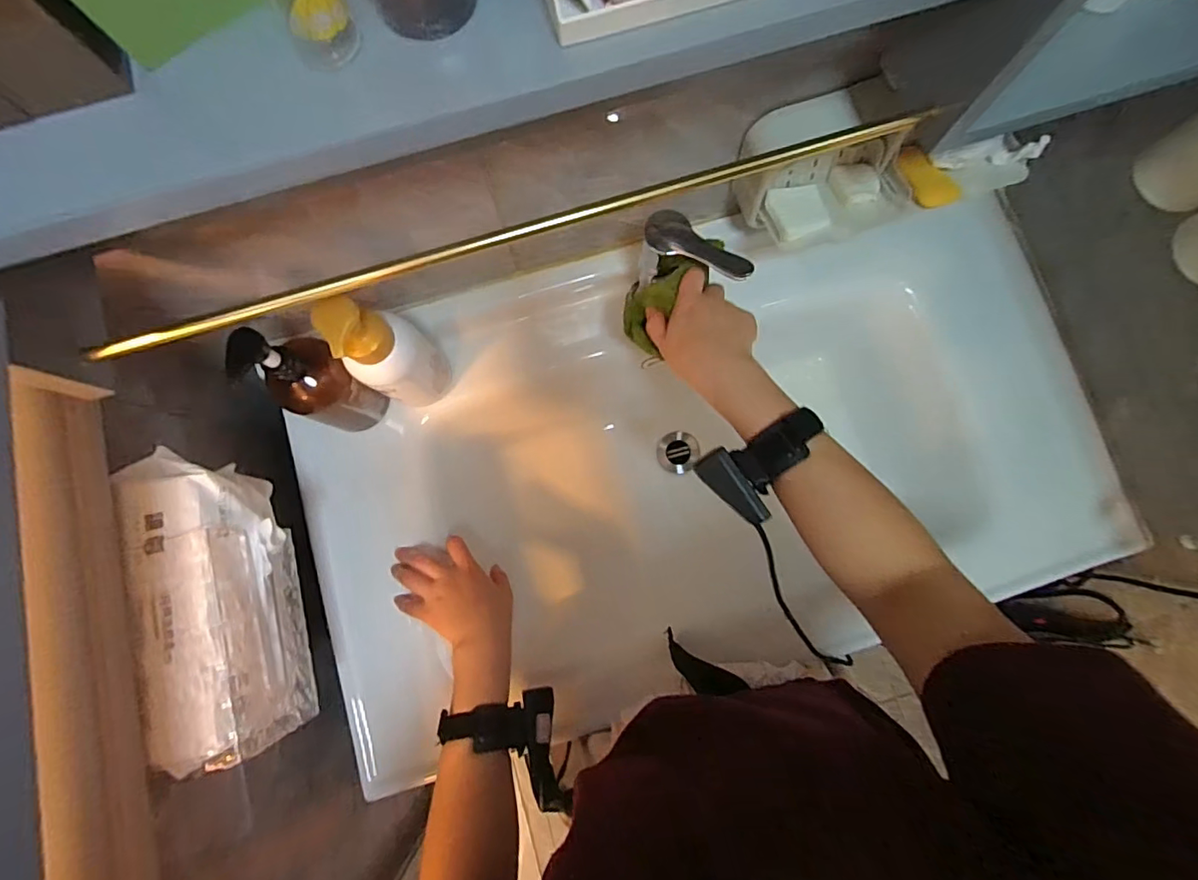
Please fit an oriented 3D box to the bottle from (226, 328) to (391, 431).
[{"bbox_3d":[-0.279,-0.056,0.538,0.063,0.186,0.067,0,82,0],"label":"bottle"}]

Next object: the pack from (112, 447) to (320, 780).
[{"bbox_3d":[-0.307,0.129,0.447,0.075,0.106,0.239,-16,82,-2],"label":"pack"}]

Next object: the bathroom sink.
[{"bbox_3d":[0.120,0.043,0.667,0.878,0.197,0.484,-12,82,-1],"label":"bathroom sink"}]

